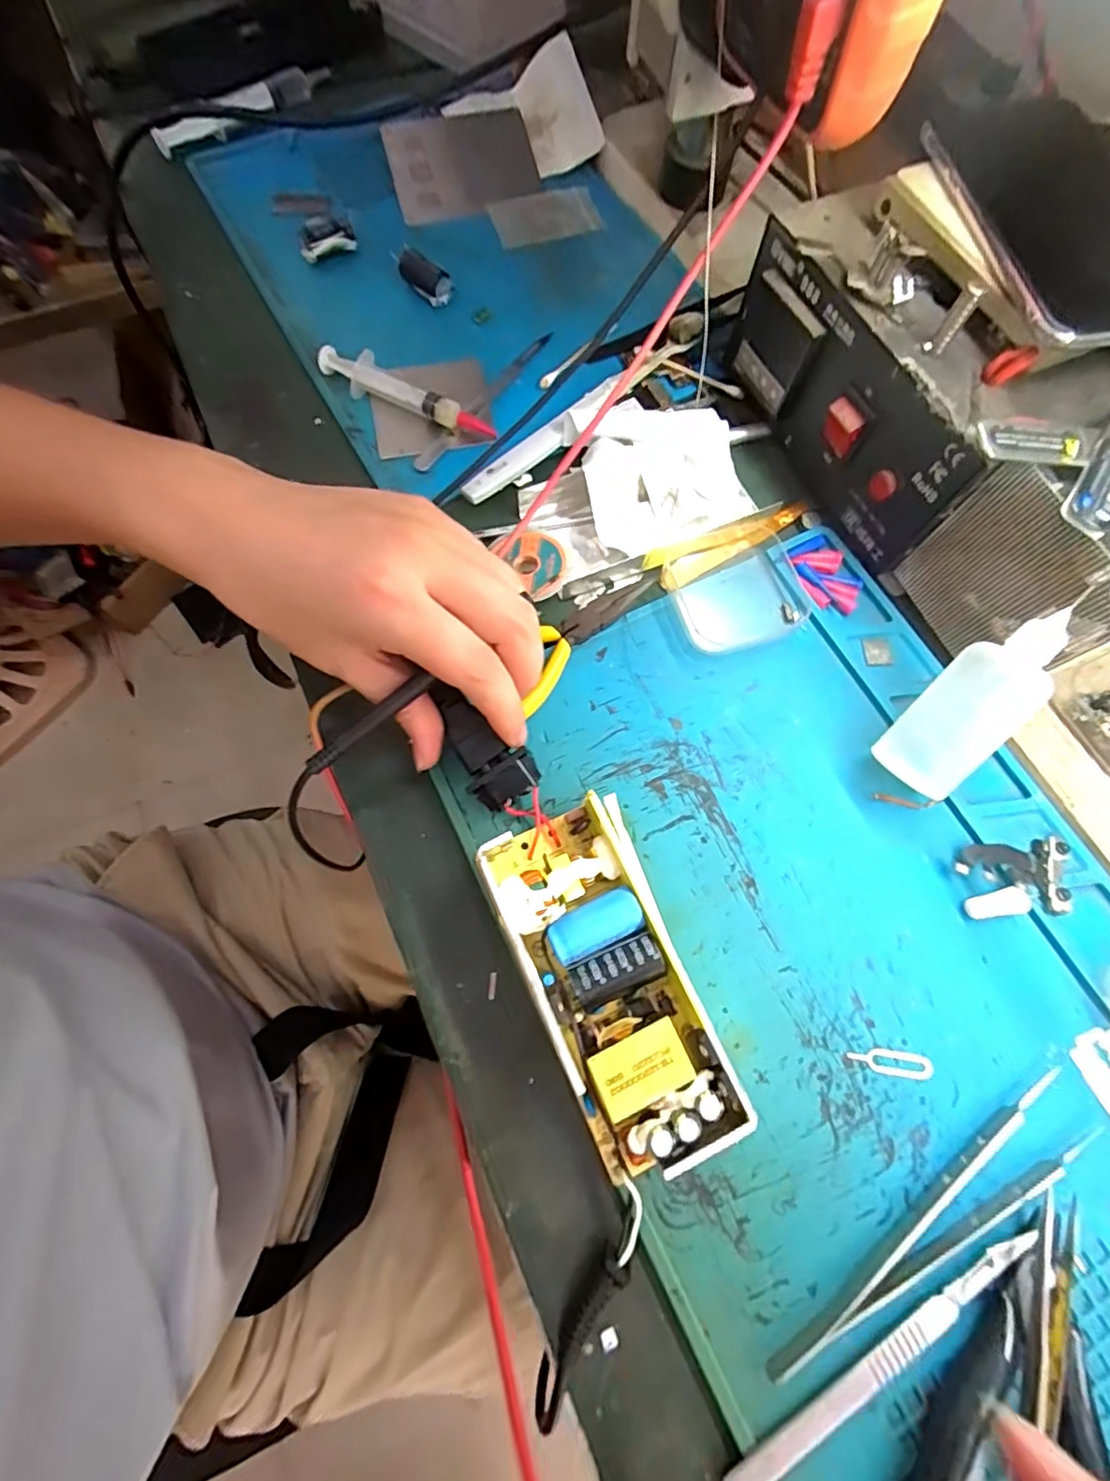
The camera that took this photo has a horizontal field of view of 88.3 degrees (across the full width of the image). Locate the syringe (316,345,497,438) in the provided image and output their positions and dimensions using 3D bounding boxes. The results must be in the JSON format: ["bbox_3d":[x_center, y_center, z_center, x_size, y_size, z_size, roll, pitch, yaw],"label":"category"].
[{"bbox_3d":[-0.085,-0.197,0.326,0.104,0.020,0.023,31,73,10],"label":"syringe"}]

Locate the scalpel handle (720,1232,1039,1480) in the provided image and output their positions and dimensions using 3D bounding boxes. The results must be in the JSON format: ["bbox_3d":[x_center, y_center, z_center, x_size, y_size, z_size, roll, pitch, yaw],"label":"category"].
[{"bbox_3d":[0.114,0.212,0.196,0.134,0.005,0.011,-28,73,-10],"label":"scalpel handle"}]

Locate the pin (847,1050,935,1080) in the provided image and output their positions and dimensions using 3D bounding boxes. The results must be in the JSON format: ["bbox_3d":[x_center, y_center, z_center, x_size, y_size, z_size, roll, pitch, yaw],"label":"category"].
[{"bbox_3d":[0.134,0.129,0.228,0.034,0.004,0.008,8,71,2],"label":"pin"}]

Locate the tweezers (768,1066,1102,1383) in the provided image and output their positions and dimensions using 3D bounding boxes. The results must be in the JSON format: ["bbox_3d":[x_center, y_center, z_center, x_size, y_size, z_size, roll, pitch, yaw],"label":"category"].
[{"bbox_3d":[0.139,0.178,0.207,0.148,0.009,0.024,-31,74,-11],"label":"tweezers"}]

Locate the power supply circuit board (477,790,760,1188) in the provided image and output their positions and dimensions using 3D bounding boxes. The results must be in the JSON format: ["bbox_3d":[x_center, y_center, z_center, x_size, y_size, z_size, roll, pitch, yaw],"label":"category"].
[{"bbox_3d":[0.020,0.092,0.227,0.058,0.026,0.131,-21,72,-8],"label":"power supply circuit board"}]

